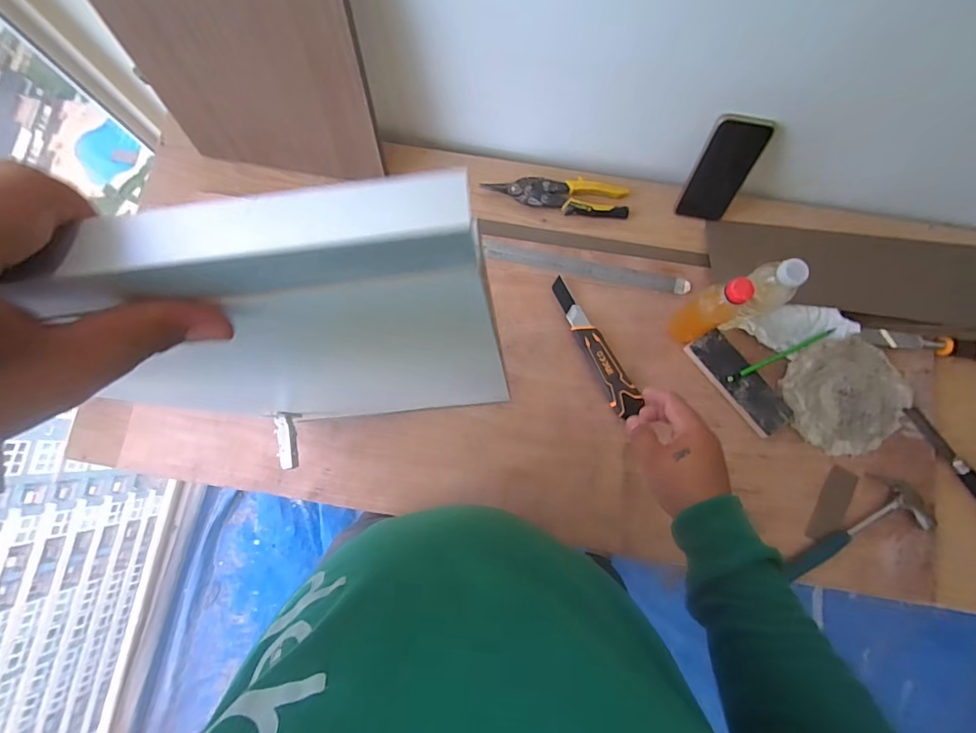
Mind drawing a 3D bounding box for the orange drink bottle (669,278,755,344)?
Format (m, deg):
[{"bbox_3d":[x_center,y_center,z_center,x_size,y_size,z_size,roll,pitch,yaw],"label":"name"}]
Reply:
[{"bbox_3d":[0.303,-0.074,0.655,0.050,0.184,0.054,-27,82,-4],"label":"orange drink bottle"}]

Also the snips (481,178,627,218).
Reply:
[{"bbox_3d":[0.116,-0.285,0.771,0.232,0.019,0.056,5,81,0],"label":"snips"}]

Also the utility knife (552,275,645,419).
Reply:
[{"bbox_3d":[0.164,-0.033,0.722,0.043,0.013,0.232,-27,79,-4],"label":"utility knife"}]

